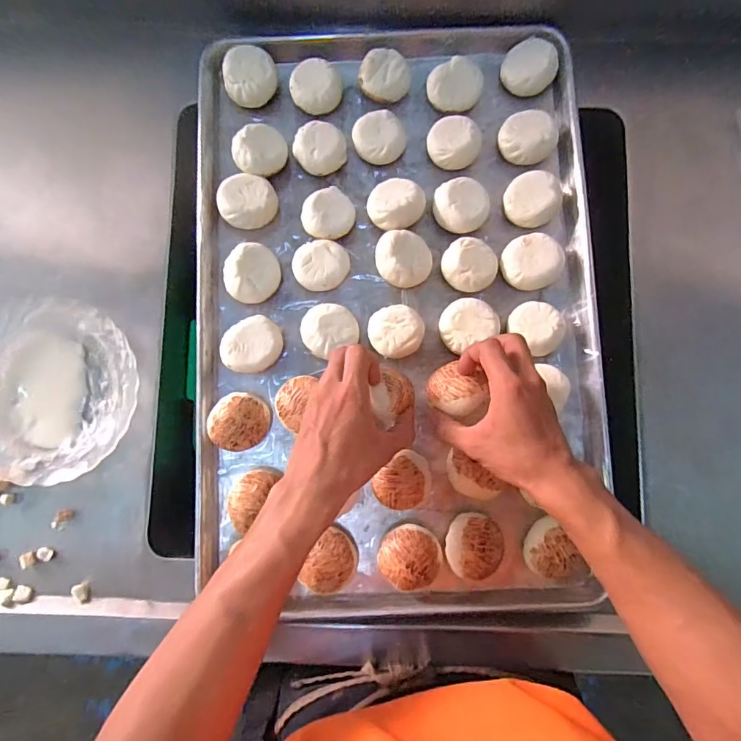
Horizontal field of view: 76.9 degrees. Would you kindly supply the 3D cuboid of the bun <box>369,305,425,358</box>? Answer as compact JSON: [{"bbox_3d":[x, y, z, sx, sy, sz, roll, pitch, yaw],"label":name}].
[{"bbox_3d":[0.026,-0.038,0.474,0.053,0.036,0.052,-6,82,1],"label":"bun"}]

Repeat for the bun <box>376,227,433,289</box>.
[{"bbox_3d":[0.035,-0.114,0.482,0.055,0.040,0.055,-7,82,1],"label":"bun"}]

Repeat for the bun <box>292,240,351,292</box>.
[{"bbox_3d":[-0.050,-0.108,0.480,0.051,0.023,0.053,0,83,2],"label":"bun"}]

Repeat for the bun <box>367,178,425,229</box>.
[{"bbox_3d":[0.025,-0.174,0.490,0.059,0.039,0.054,-38,83,-3],"label":"bun"}]

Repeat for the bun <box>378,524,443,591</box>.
[{"bbox_3d":[0.037,0.177,0.449,0.056,0.039,0.055,0,83,2],"label":"bun"}]

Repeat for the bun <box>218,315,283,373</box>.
[{"bbox_3d":[-0.118,-0.025,0.470,0.059,0.027,0.052,-35,83,-3],"label":"bun"}]

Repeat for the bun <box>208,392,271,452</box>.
[{"bbox_3d":[-0.128,0.051,0.461,0.052,0.038,0.056,0,83,2],"label":"bun"}]

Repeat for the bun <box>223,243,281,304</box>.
[{"bbox_3d":[-0.121,-0.099,0.475,0.057,0.027,0.051,-40,83,-4],"label":"bun"}]

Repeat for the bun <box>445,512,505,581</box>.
[{"bbox_3d":[0.100,0.168,0.449,0.054,0.041,0.055,0,83,2],"label":"bun"}]

